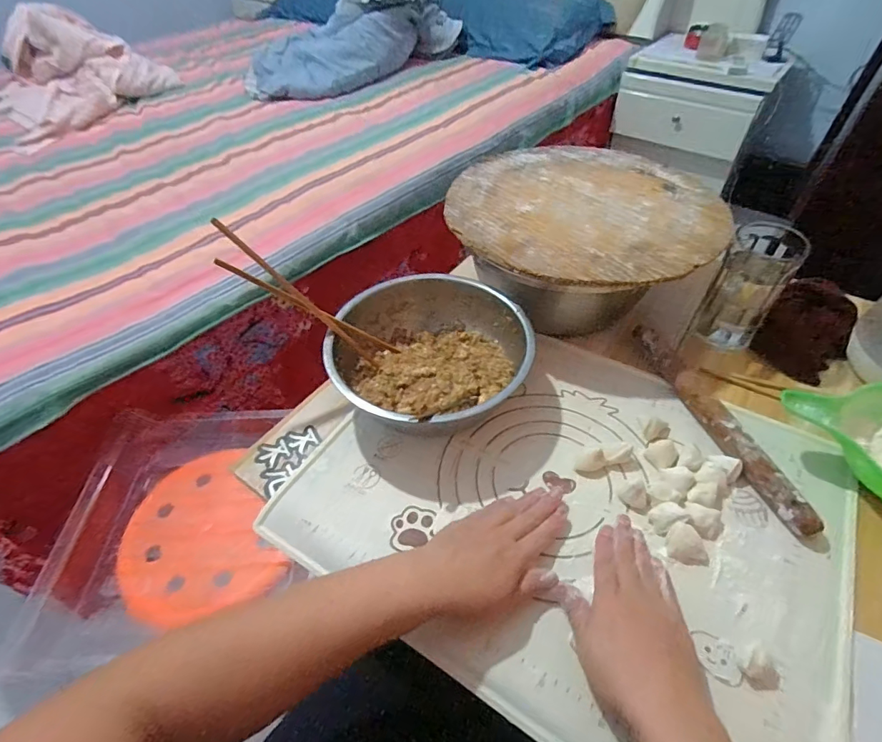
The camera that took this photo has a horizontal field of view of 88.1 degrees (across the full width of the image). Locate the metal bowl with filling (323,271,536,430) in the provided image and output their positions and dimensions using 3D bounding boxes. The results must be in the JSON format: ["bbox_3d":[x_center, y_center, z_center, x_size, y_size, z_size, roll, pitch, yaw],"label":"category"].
[{"bbox_3d":[-0.013,-0.022,0.547,0.220,0.077,0.203,-1,50,1],"label":"metal bowl with filling"}]

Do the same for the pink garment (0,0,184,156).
[{"bbox_3d":[-1.064,-0.871,1.283,0.535,0.178,0.598,-33,56,-23],"label":"pink garment"}]

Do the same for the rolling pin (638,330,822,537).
[{"bbox_3d":[0.299,0.045,0.503,0.026,0.023,0.278,-13,52,-8],"label":"rolling pin"}]

